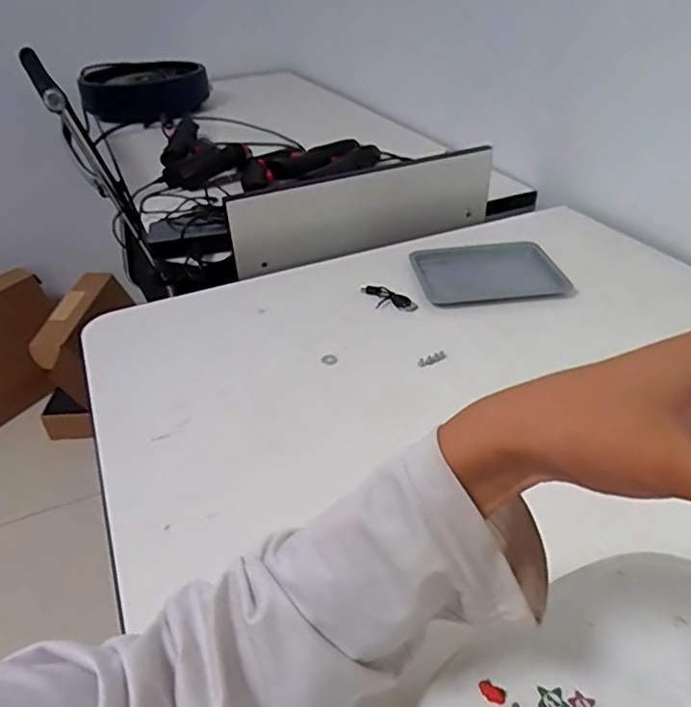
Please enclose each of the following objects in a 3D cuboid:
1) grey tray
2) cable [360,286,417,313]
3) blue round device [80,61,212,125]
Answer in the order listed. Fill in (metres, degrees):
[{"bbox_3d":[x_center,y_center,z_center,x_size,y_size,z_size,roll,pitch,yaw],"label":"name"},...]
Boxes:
[{"bbox_3d":[0.175,-0.099,0.726,0.172,0.020,0.146,-8,37,-5],"label":"grey tray"},{"bbox_3d":[0.045,-0.062,0.681,0.071,0.013,0.029,22,44,31],"label":"cable"},{"bbox_3d":[-0.494,-0.631,1.428,0.306,0.121,0.280,-16,38,-16],"label":"blue round device"}]

